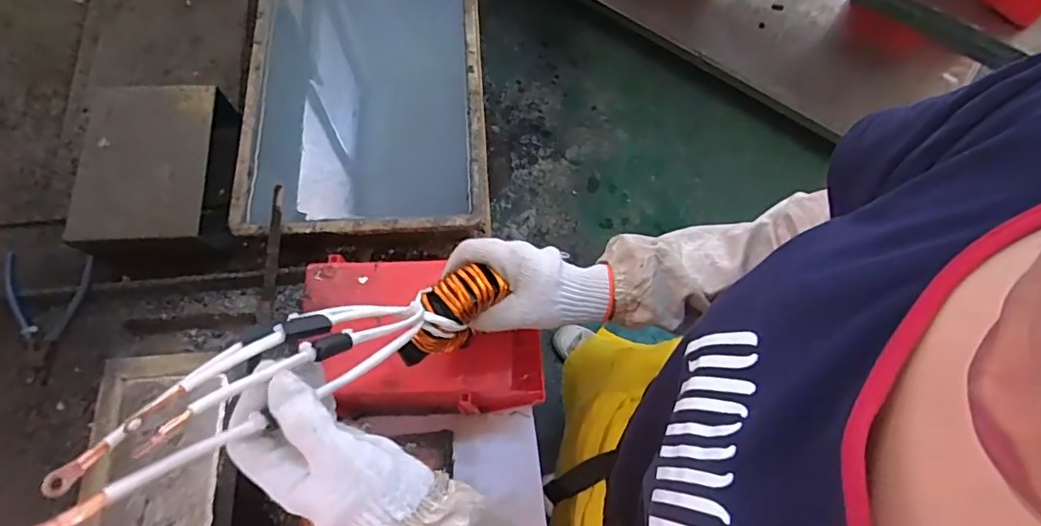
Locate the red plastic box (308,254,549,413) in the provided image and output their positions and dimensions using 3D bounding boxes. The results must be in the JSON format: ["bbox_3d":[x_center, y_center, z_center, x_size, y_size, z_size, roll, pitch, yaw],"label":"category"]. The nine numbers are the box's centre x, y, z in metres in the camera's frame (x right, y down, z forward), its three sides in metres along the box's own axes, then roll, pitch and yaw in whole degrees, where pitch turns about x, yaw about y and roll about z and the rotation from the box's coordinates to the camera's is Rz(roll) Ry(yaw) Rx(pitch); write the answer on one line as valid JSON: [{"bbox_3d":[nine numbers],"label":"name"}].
[{"bbox_3d":[-0.096,0.082,0.579,0.233,0.114,0.146,2,69,0],"label":"red plastic box"}]

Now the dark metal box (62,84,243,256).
[{"bbox_3d":[-0.437,-0.111,0.670,0.165,0.081,0.215,-7,70,-4],"label":"dark metal box"}]

